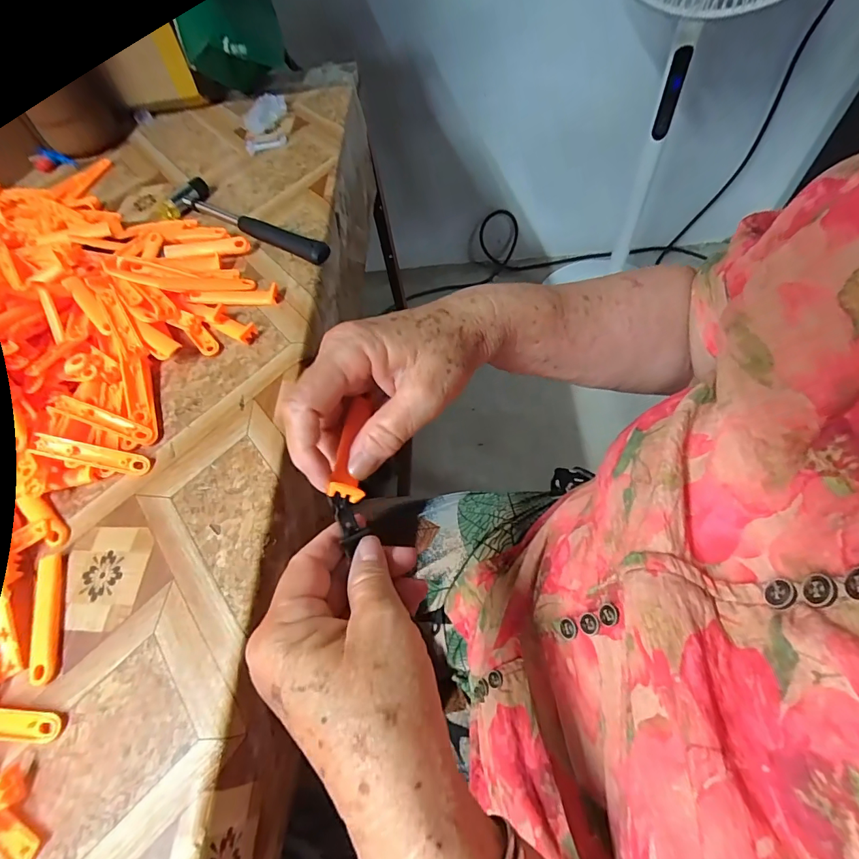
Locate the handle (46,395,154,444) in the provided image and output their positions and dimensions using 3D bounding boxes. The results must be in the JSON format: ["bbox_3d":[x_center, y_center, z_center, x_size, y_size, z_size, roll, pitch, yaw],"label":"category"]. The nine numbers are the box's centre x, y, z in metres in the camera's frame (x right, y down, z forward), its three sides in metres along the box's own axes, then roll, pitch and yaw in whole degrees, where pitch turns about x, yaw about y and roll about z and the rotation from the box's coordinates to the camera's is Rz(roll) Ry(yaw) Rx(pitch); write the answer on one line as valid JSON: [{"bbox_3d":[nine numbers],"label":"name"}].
[{"bbox_3d":[-0.242,-0.008,0.324,0.074,0.016,0.016,13,63,14],"label":"handle"}]

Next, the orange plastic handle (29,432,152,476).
[{"bbox_3d":[-0.238,0.017,0.308,0.074,0.008,0.016,14,60,-9],"label":"orange plastic handle"}]

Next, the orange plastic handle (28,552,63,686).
[{"bbox_3d":[-0.236,0.113,0.266,0.016,0.005,0.078,-23,61,-7],"label":"orange plastic handle"}]

